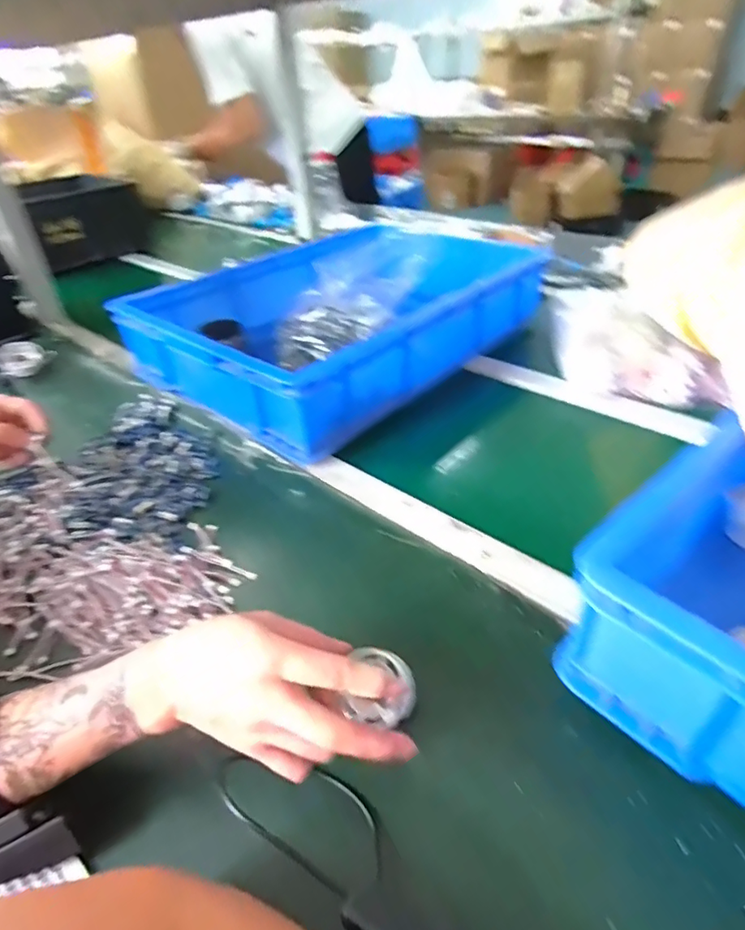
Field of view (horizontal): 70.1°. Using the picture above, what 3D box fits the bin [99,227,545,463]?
[{"bbox_3d":[-0.065,-0.243,0.855,0.438,0.130,0.517,27,47,35],"label":"bin"}]

